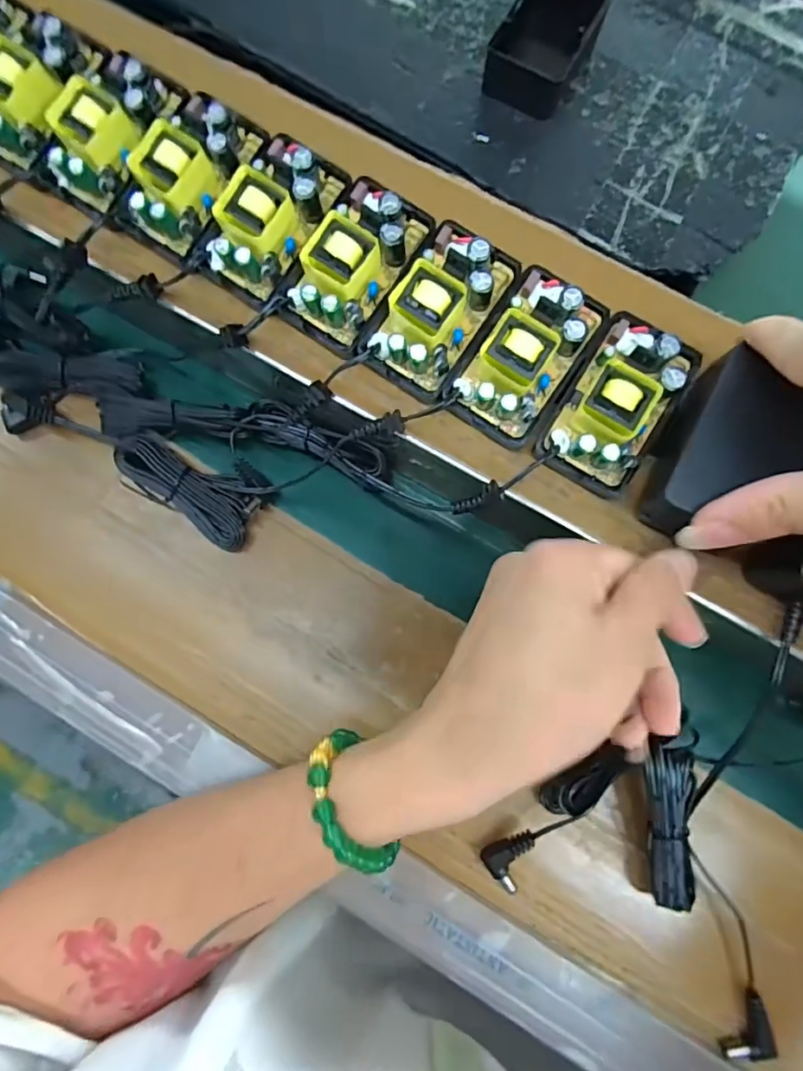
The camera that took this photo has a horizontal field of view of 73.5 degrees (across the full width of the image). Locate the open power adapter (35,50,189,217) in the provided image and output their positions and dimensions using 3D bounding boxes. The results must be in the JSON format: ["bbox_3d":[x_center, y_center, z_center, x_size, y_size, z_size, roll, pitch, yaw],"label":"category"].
[{"bbox_3d":[-0.131,-0.183,0.245,0.042,0.033,0.067,38,80,6],"label":"open power adapter"}]

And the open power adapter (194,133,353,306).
[{"bbox_3d":[-0.056,-0.141,0.239,0.041,0.033,0.067,35,80,5],"label":"open power adapter"}]

